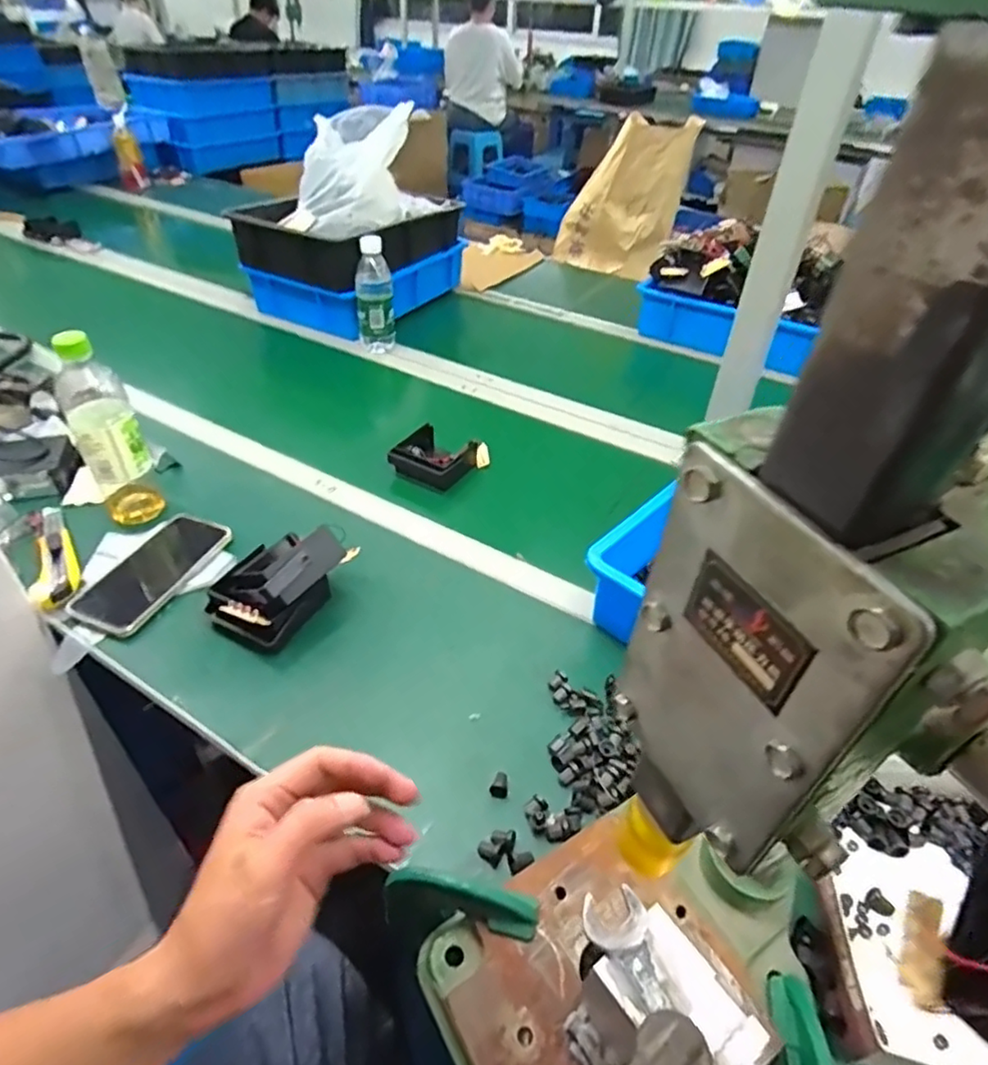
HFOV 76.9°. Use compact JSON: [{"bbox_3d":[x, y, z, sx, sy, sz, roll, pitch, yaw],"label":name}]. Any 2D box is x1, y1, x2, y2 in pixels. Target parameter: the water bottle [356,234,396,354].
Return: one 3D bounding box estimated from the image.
[{"bbox_3d":[-0.208,-0.409,1.080,0.062,0.180,0.068,-6,42,-11],"label":"water bottle"}]

